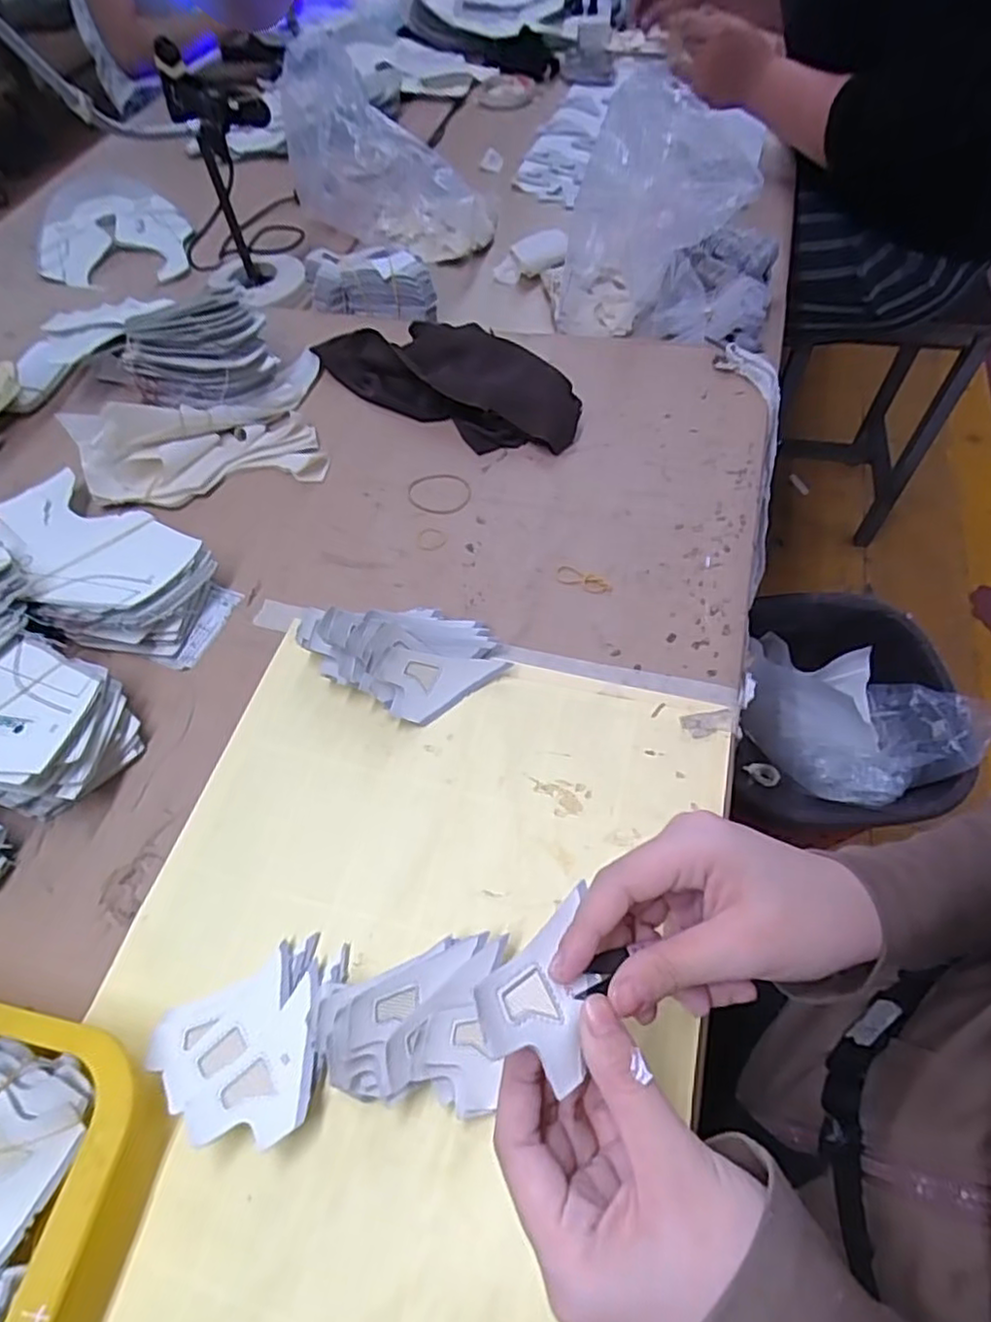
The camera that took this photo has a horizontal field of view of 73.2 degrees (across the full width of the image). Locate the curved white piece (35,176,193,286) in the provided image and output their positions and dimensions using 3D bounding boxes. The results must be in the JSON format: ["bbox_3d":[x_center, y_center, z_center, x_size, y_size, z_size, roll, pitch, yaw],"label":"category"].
[{"bbox_3d":[-0.507,-0.571,0.885,0.191,0.020,0.293,-13,59,-5],"label":"curved white piece"}]

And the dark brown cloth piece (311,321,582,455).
[{"bbox_3d":[-0.041,-0.267,0.611,0.265,0.038,0.110,31,65,20],"label":"dark brown cloth piece"}]

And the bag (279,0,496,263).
[{"bbox_3d":[-0.129,-0.614,0.797,0.238,0.198,0.115,19,61,14],"label":"bag"}]

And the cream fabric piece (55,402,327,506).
[{"bbox_3d":[-0.249,-0.183,0.561,0.196,0.051,0.082,-11,58,-4],"label":"cream fabric piece"}]

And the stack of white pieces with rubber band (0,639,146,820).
[{"bbox_3d":[-0.292,0.042,0.430,0.110,0.052,0.100,15,60,12],"label":"stack of white pieces with rubber band"}]

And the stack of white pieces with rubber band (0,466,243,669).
[{"bbox_3d":[-0.306,-0.074,0.507,0.226,0.041,0.103,30,64,20],"label":"stack of white pieces with rubber band"}]

